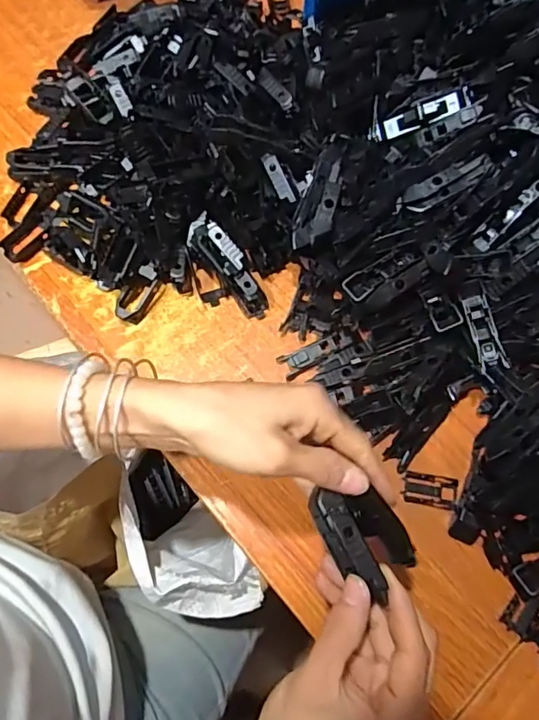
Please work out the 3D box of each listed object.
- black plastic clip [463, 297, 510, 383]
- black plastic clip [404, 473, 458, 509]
[{"bbox_3d":[0.151,-0.019,0.360,0.018,0.008,0.059,-6,71,-2],"label":"black plastic clip"},{"bbox_3d":[0.119,0.097,0.376,0.039,0.004,0.023,10,71,3],"label":"black plastic clip"}]

